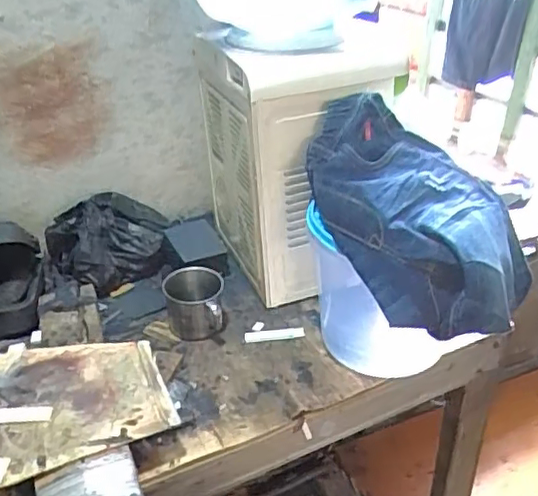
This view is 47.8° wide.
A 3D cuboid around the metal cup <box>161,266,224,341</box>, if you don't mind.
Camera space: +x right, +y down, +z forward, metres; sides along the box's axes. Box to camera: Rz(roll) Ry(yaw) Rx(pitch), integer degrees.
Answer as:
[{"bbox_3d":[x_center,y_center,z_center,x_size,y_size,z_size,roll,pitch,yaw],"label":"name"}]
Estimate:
[{"bbox_3d":[-0.105,0.076,0.843,0.083,0.069,0.083,-3,32,2],"label":"metal cup"}]

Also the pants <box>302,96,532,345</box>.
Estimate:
[{"bbox_3d":[0.171,-0.046,0.689,0.209,0.168,0.256,-8,32,-7],"label":"pants"}]

